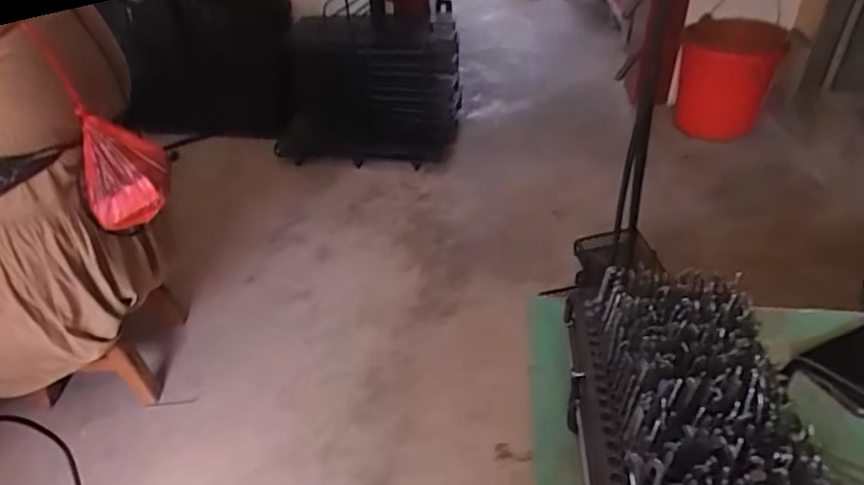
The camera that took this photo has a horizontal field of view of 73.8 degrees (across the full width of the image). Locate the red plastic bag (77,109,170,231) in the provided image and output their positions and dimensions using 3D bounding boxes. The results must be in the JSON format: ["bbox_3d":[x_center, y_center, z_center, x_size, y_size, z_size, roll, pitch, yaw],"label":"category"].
[{"bbox_3d":[-0.569,-0.128,1.070,0.140,0.201,0.039,0,5,-5],"label":"red plastic bag"}]

